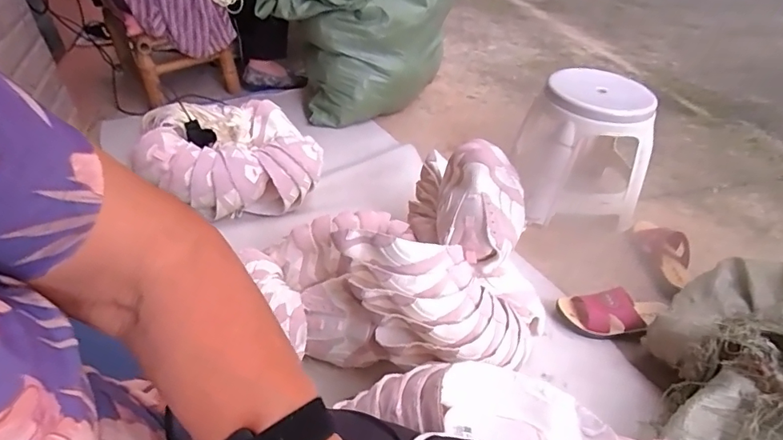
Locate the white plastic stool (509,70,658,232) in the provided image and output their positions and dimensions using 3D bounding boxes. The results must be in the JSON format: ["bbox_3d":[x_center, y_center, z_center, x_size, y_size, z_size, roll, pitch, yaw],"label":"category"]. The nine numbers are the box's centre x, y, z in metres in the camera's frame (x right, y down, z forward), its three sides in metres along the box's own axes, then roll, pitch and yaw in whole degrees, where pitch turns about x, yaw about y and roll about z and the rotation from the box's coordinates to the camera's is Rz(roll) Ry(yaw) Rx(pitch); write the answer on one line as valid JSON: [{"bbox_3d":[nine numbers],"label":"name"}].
[{"bbox_3d":[0.463,-0.175,1.137,0.264,0.286,0.252,0,41,-1],"label":"white plastic stool"}]

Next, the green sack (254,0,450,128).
[{"bbox_3d":[-0.092,-0.619,1.543,0.534,0.450,0.477,3,41,3],"label":"green sack"}]

